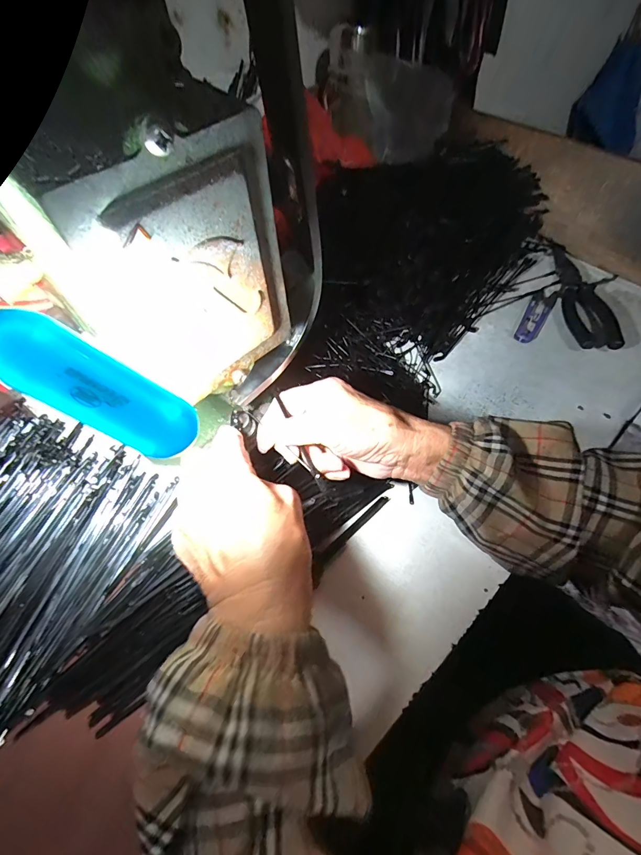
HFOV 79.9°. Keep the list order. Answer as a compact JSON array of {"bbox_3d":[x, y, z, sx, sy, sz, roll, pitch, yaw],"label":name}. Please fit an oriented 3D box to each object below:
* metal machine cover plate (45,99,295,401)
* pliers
[{"bbox_3d":[-0.054,-0.064,0.180,0.095,0.116,0.010,-40,64,-17],"label":"metal machine cover plate"},{"bbox_3d":[0.314,-0.164,0.461,0.048,0.020,0.191,5,60,4],"label":"pliers"}]

